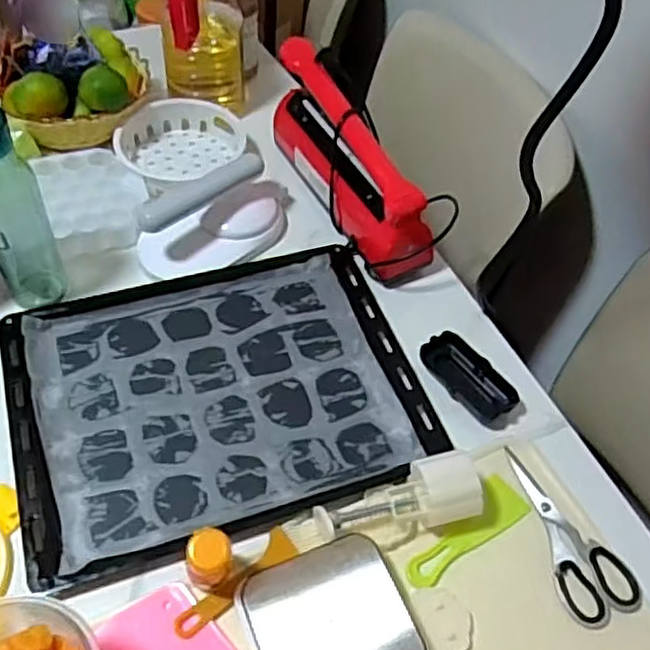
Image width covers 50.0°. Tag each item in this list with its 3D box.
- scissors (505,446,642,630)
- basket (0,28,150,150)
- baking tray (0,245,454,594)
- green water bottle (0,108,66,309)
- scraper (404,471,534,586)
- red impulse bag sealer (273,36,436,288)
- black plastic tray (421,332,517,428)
[{"bbox_3d":[0.233,0.191,0.654,0.070,0.008,0.169,-7,53,-11],"label":"scissors"},{"bbox_3d":[-0.339,-0.312,0.922,0.203,0.106,0.156,-6,53,-11],"label":"basket"},{"bbox_3d":[-0.108,0.061,0.717,0.396,0.033,0.315,-13,57,-14],"label":"baking tray"},{"bbox_3d":[-0.319,-0.118,0.704,0.061,0.220,0.071,-22,57,-21],"label":"green water bottle"},{"bbox_3d":[0.128,0.187,0.643,0.137,0.009,0.046,-27,60,-24],"label":"scraper"},{"bbox_3d":[0.029,-0.204,0.843,0.073,0.138,0.300,-21,57,-21],"label":"red impulse bag sealer"},{"bbox_3d":[0.153,0.055,0.741,0.048,0.019,0.107,-30,62,-23],"label":"black plastic tray"}]

